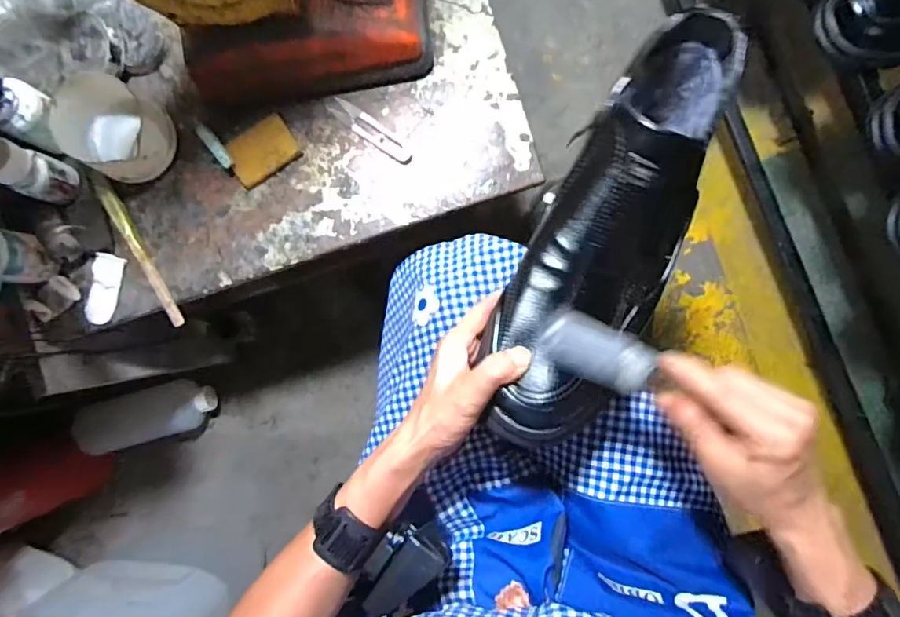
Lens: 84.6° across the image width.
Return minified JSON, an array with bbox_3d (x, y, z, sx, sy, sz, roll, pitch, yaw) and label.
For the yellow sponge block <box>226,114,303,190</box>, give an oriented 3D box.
[{"bbox_3d":[-0.196,-0.165,0.518,0.071,0.014,0.052,-35,89,1],"label":"yellow sponge block"}]

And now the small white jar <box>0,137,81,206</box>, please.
[{"bbox_3d":[-0.409,-0.132,0.482,0.042,0.073,0.043,0,89,1],"label":"small white jar"}]

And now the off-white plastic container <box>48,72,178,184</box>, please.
[{"bbox_3d":[-0.337,-0.180,0.503,0.100,0.056,0.088,28,90,1],"label":"off-white plastic container"}]

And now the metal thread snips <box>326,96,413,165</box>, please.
[{"bbox_3d":[-0.081,-0.184,0.513,0.099,0.004,0.022,35,90,1],"label":"metal thread snips"}]

